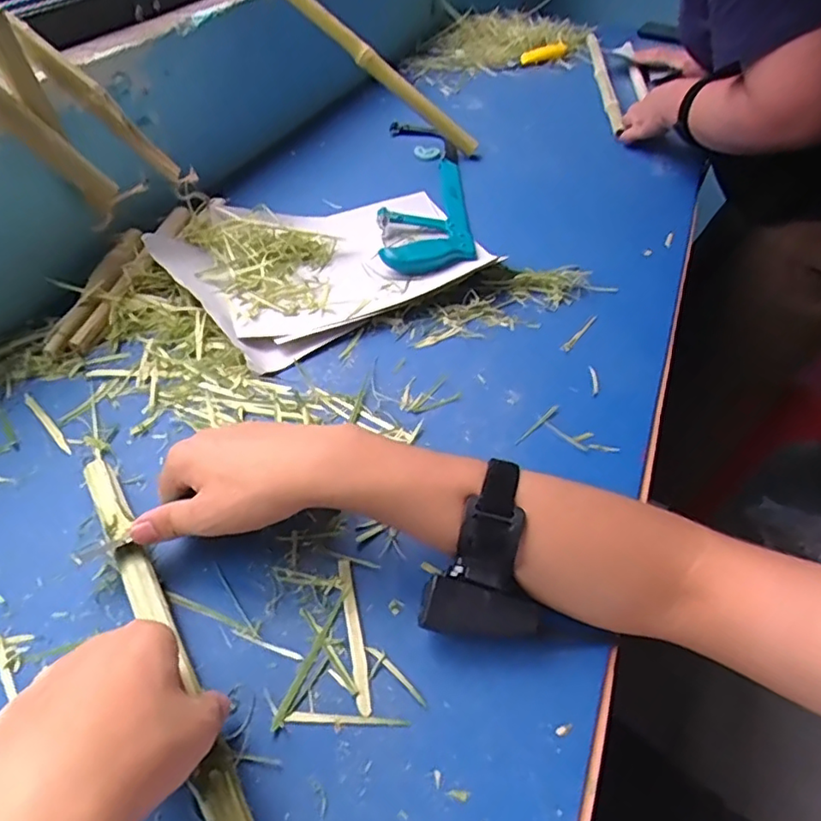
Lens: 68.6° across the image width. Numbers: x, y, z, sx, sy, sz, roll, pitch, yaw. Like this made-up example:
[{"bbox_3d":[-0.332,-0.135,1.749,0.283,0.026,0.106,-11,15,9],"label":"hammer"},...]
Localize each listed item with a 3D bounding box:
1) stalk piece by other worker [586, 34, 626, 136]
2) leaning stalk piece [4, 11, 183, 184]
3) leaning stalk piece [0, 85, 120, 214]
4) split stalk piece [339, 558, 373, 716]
[{"bbox_3d":[0.345,-0.609,1.093,0.022,0.020,0.441,4,46,5],"label":"stalk piece by other worker"},{"bbox_3d":[-0.296,-0.292,0.579,0.022,0.176,0.020,-29,45,20],"label":"leaning stalk piece"},{"bbox_3d":[-0.334,-0.245,0.527,0.029,0.164,0.023,-31,46,17],"label":"leaning stalk piece"},{"bbox_3d":[-0.035,0.141,0.388,0.010,0.004,0.103,-8,46,-7],"label":"split stalk piece"}]

